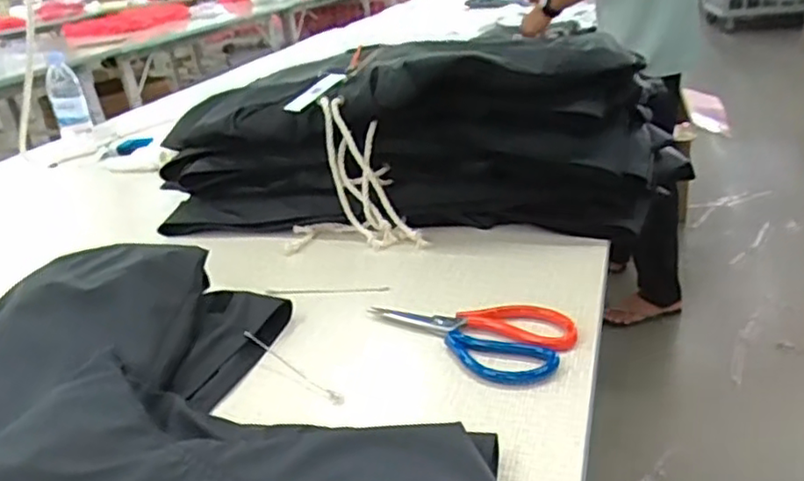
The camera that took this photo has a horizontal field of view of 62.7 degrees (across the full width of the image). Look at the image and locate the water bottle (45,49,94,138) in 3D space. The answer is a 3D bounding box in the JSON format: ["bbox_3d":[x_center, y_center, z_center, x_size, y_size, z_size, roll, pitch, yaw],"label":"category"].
[{"bbox_3d":[-0.692,-0.296,1.364,0.065,0.154,0.063,-18,27,-24],"label":"water bottle"}]

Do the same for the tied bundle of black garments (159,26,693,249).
[{"bbox_3d":[-0.009,-0.135,0.854,0.683,0.199,0.231,-2,25,9],"label":"tied bundle of black garments"}]

